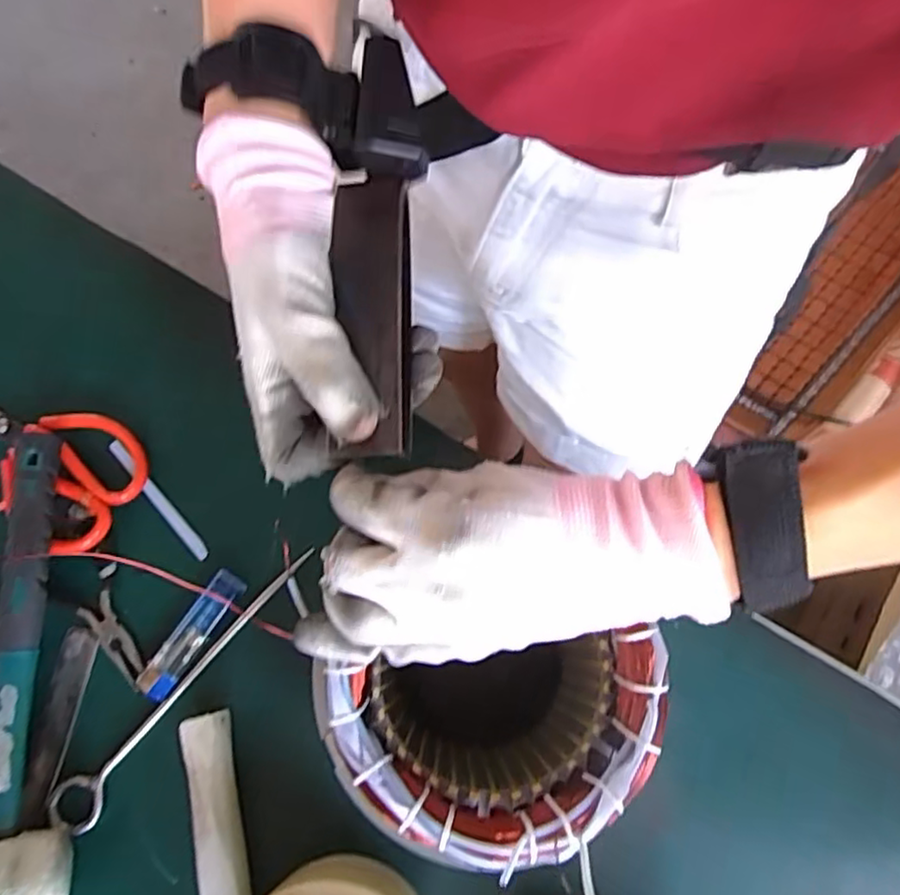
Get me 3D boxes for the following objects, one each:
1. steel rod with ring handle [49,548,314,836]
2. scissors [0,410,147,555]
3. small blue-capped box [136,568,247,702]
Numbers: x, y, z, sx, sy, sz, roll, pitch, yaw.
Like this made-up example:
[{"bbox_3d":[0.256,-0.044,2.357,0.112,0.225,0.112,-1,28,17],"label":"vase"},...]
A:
[{"bbox_3d":[-0.167,0.149,0.417,0.030,0.004,0.213,39,79,10],"label":"steel rod with ring handle"},{"bbox_3d":[-0.284,0.001,0.450,0.150,0.016,0.088,32,78,9],"label":"scissors"},{"bbox_3d":[-0.168,0.120,0.423,0.022,0.010,0.086,32,77,9],"label":"small blue-capped box"}]

